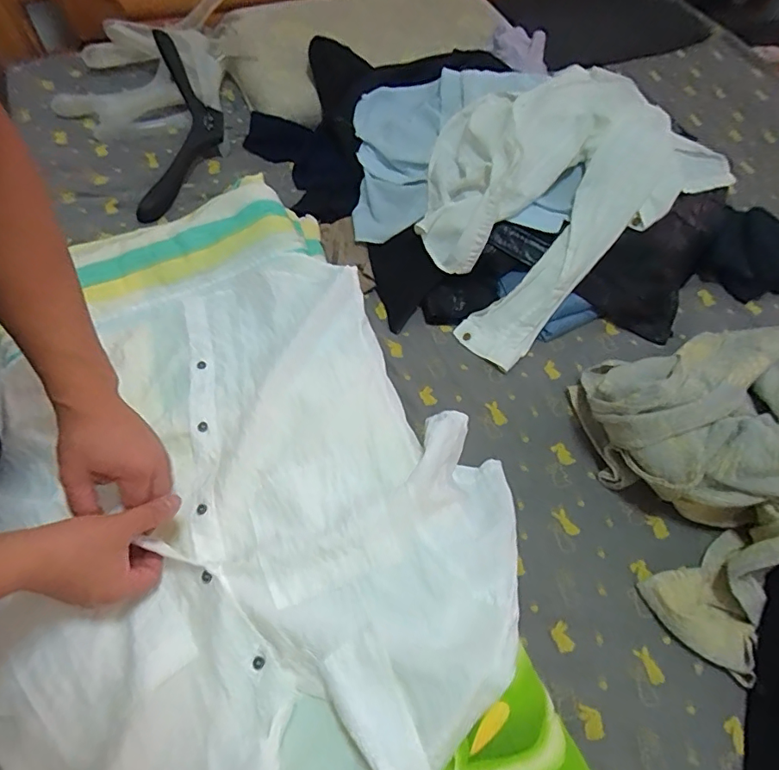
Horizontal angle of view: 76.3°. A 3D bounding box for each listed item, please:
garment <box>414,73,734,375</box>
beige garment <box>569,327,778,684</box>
[{"bbox_3d":[0.282,-0.361,0.866,0.594,0.172,0.385,-34,67,-22],"label":"garment"},{"bbox_3d":[0.503,0.031,0.695,0.594,0.141,0.373,-36,68,-22],"label":"beige garment"}]

